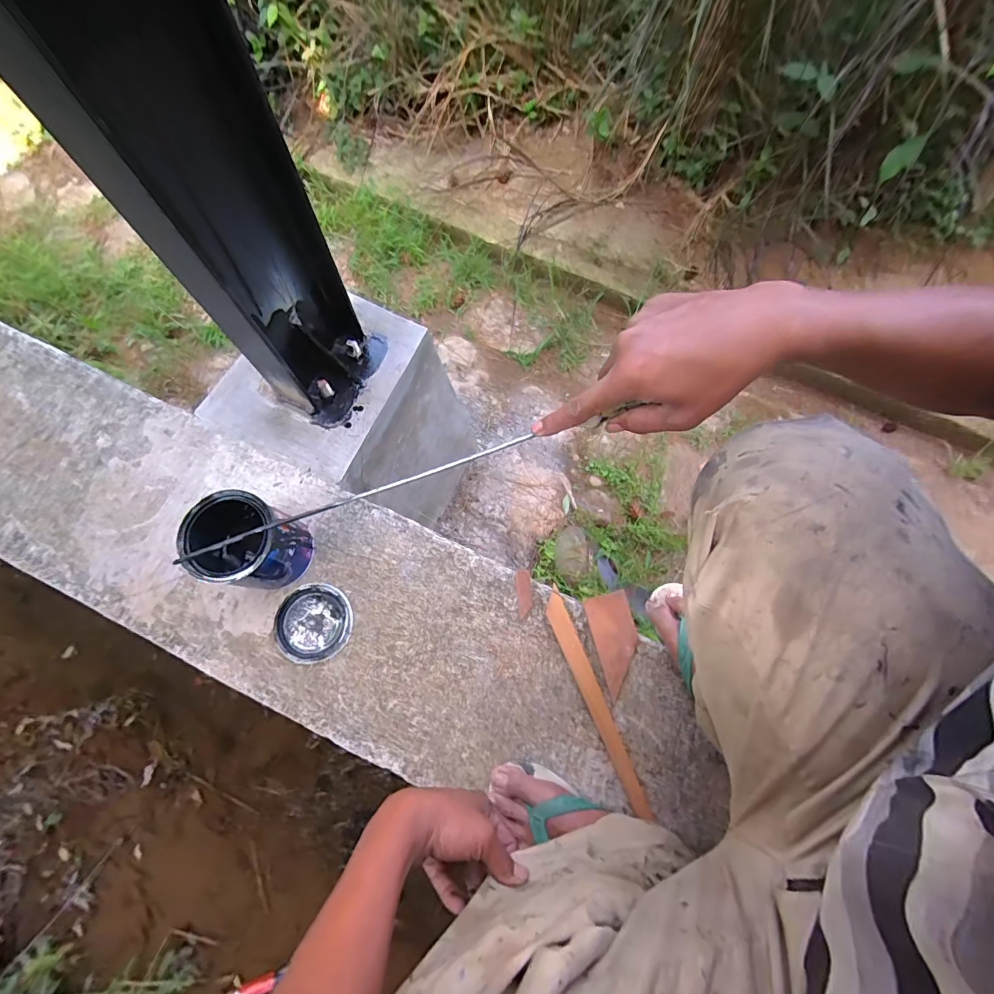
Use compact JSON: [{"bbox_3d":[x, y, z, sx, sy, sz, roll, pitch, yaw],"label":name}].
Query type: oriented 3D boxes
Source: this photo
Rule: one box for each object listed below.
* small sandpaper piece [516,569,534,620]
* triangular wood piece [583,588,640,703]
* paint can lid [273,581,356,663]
[{"bbox_3d":[0.038,0.133,0.610,0.021,0.006,0.064,-4,73,-2],"label":"small sandpaper piece"},{"bbox_3d":[0.164,0.196,0.598,0.058,0.015,0.126,-14,74,-5],"label":"triangular wood piece"},{"bbox_3d":[-0.251,0.172,0.601,0.105,0.005,0.099,0,73,-1],"label":"paint can lid"}]

